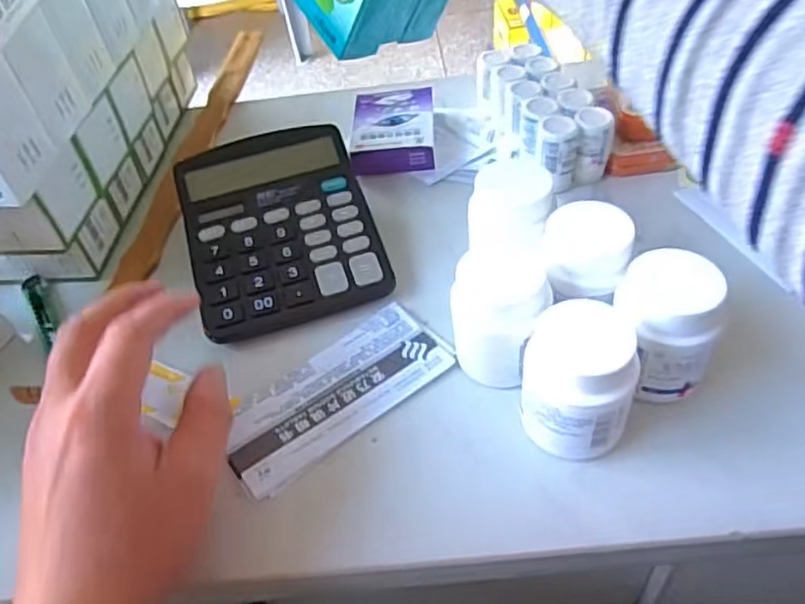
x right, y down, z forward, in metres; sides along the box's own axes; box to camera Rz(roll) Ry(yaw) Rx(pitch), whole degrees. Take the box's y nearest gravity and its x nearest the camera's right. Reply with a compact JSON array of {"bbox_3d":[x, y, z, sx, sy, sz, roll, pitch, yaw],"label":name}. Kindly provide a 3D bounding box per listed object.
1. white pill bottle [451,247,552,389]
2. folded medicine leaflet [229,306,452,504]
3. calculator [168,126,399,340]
[{"bbox_3d":[0.048,0.009,0.334,0.046,0.064,0.041,20,53,24],"label":"white pill bottle"},{"bbox_3d":[-0.035,0.048,0.351,0.127,0.006,0.056,-33,52,-22],"label":"folded medicine leaflet"},{"bbox_3d":[-0.082,-0.054,0.430,0.117,0.035,0.160,-17,47,-8],"label":"calculator"}]

